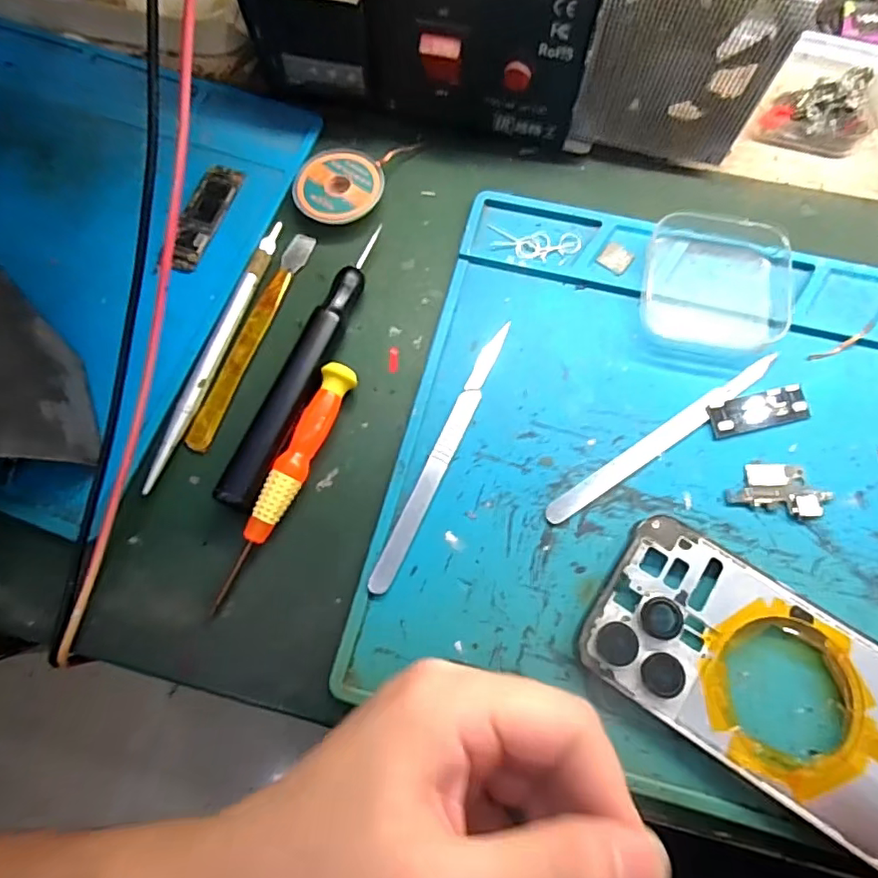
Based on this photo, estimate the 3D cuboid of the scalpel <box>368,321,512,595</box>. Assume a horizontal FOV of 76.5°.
[{"bbox_3d":[0.002,0.005,0.245,0.010,0.004,0.131,24,75,8],"label":"scalpel"}]

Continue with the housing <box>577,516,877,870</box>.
[{"bbox_3d":[0.128,0.093,0.210,0.143,0.012,0.069,33,77,10],"label":"housing"}]

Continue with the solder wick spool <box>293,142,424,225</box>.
[{"bbox_3d":[-0.046,-0.136,0.286,0.044,0.009,0.063,30,76,10],"label":"solder wick spool"}]

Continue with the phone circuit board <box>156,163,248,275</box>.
[{"bbox_3d":[-0.119,-0.111,0.282,0.019,0.006,0.065,15,74,6],"label":"phone circuit board"}]

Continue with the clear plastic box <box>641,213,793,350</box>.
[{"bbox_3d":[0.131,-0.076,0.260,0.065,0.016,0.065,10,74,4],"label":"clear plastic box"}]

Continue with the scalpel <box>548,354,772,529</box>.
[{"bbox_3d":[0.099,-0.002,0.245,0.126,0.004,0.011,-34,75,-8],"label":"scalpel"}]

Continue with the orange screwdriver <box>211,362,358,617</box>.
[{"bbox_3d":[-0.066,0.018,0.240,0.014,0.011,0.111,22,75,8],"label":"orange screwdriver"}]

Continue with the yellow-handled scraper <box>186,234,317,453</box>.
[{"bbox_3d":[-0.089,-0.049,0.267,0.011,0.005,0.120,20,75,7],"label":"yellow-handled scraper"}]

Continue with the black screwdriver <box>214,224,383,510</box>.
[{"bbox_3d":[-0.059,-0.035,0.255,0.017,0.013,0.142,22,75,8],"label":"black screwdriver"}]

